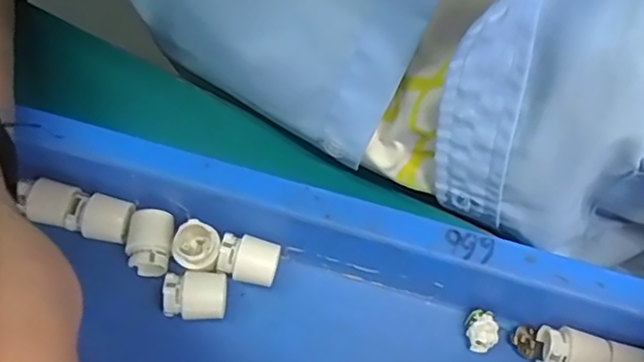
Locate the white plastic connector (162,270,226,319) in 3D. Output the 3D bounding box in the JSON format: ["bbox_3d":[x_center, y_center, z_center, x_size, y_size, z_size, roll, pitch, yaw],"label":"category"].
[{"bbox_3d":[-0.057,0.052,0.276,0.026,0.018,0.020,-1,69,-1],"label":"white plastic connector"}]

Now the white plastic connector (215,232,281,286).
[{"bbox_3d":[-0.034,0.038,0.286,0.027,0.020,0.020,14,70,5],"label":"white plastic connector"}]

